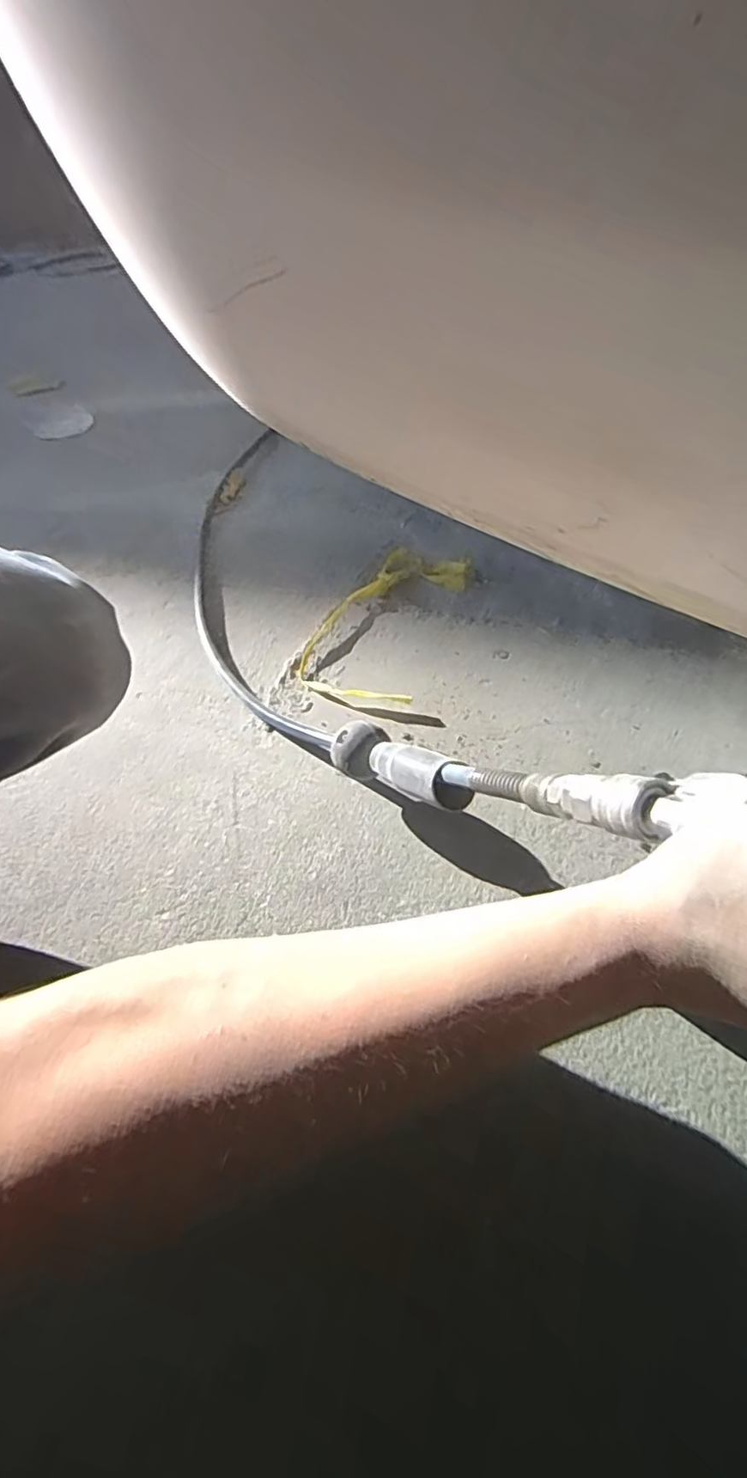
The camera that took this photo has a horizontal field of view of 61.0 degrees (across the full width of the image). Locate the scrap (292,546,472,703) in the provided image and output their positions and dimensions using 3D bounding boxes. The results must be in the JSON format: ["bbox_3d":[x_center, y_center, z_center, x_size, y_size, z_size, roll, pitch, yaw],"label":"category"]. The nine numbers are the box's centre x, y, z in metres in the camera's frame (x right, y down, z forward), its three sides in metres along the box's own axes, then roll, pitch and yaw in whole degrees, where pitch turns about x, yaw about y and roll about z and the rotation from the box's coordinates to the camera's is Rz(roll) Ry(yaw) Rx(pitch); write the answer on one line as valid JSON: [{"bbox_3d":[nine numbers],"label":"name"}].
[{"bbox_3d":[0.012,-0.137,0.704,0.135,0.025,0.261,12,48,17],"label":"scrap"}]

